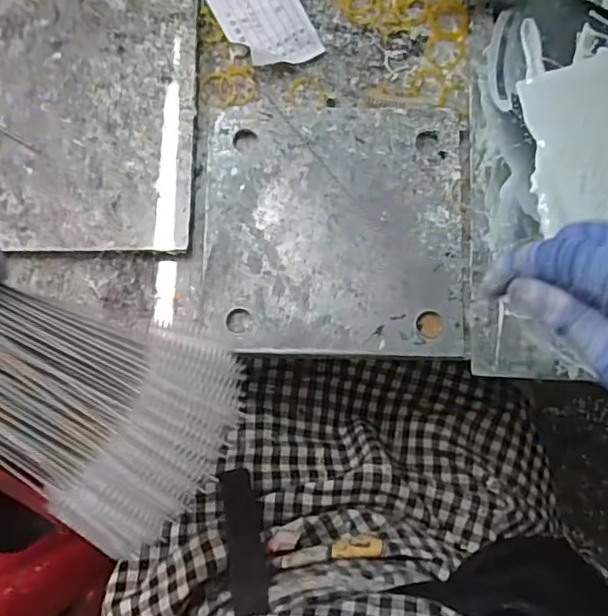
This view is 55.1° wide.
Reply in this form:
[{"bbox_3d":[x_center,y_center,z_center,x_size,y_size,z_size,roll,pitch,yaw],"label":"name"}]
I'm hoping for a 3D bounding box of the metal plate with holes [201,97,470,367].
[{"bbox_3d":[0.024,-0.061,0.446,0.195,0.007,0.192,2,84,0],"label":"metal plate with holes"}]

